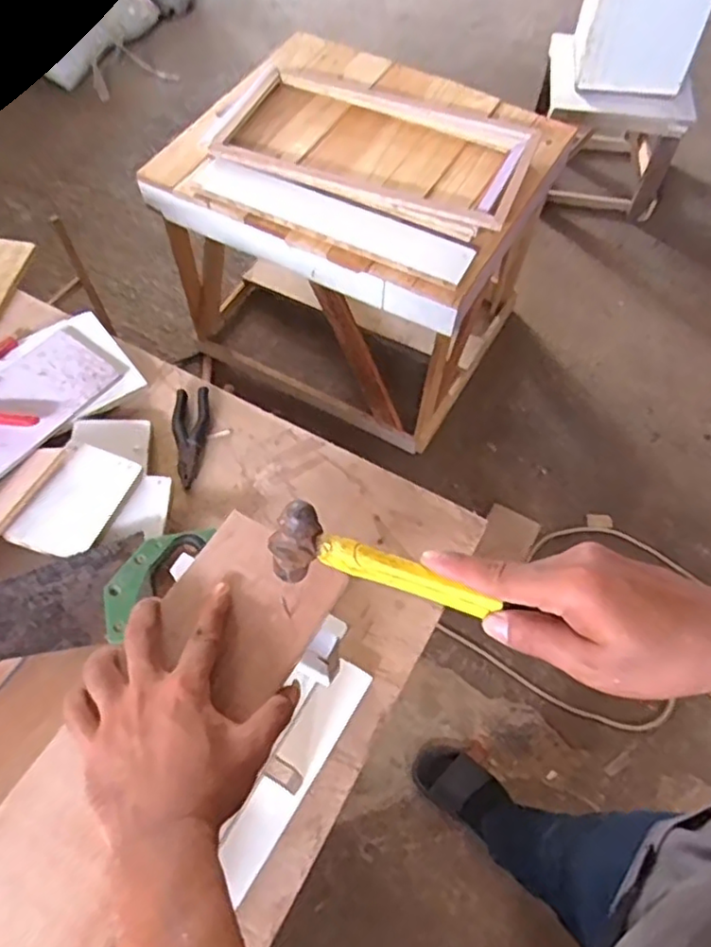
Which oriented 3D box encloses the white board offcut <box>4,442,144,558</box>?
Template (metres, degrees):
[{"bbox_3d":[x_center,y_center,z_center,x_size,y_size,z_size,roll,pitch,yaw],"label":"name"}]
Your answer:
[{"bbox_3d":[-0.326,0.032,0.765,0.095,0.017,0.141,18,61,10],"label":"white board offcut"}]

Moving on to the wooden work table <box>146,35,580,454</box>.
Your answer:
[{"bbox_3d":[-0.012,-0.570,1.691,0.788,0.657,0.614,25,63,14],"label":"wooden work table"}]

